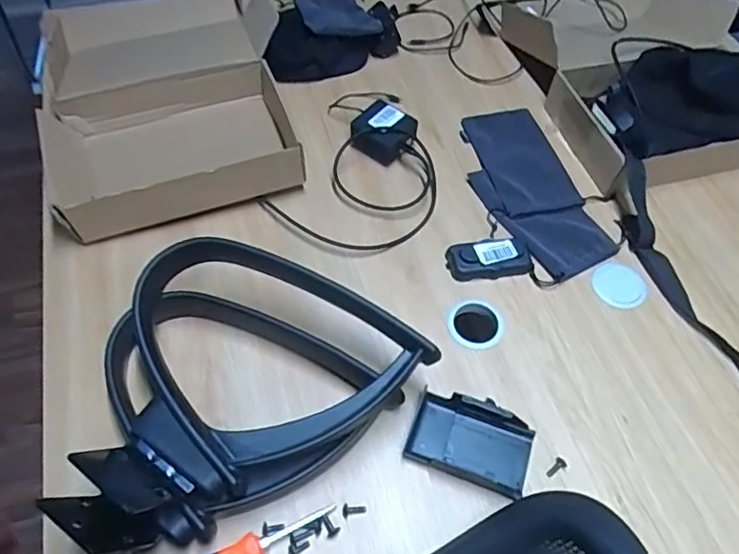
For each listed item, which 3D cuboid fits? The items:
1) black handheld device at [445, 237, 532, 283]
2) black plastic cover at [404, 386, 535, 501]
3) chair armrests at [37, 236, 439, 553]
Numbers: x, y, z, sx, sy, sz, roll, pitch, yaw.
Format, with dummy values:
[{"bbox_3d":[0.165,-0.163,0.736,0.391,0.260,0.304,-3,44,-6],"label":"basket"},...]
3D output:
[{"bbox_3d":[0.157,-0.024,0.729,0.104,0.024,0.048,-4,57,-5],"label":"black handheld device"},{"bbox_3d":[0.109,0.173,0.594,0.127,0.029,0.084,19,58,9],"label":"black plastic cover"},{"bbox_3d":[-0.150,0.099,0.584,0.329,0.100,0.276,-36,65,-23],"label":"chair armrests"}]

